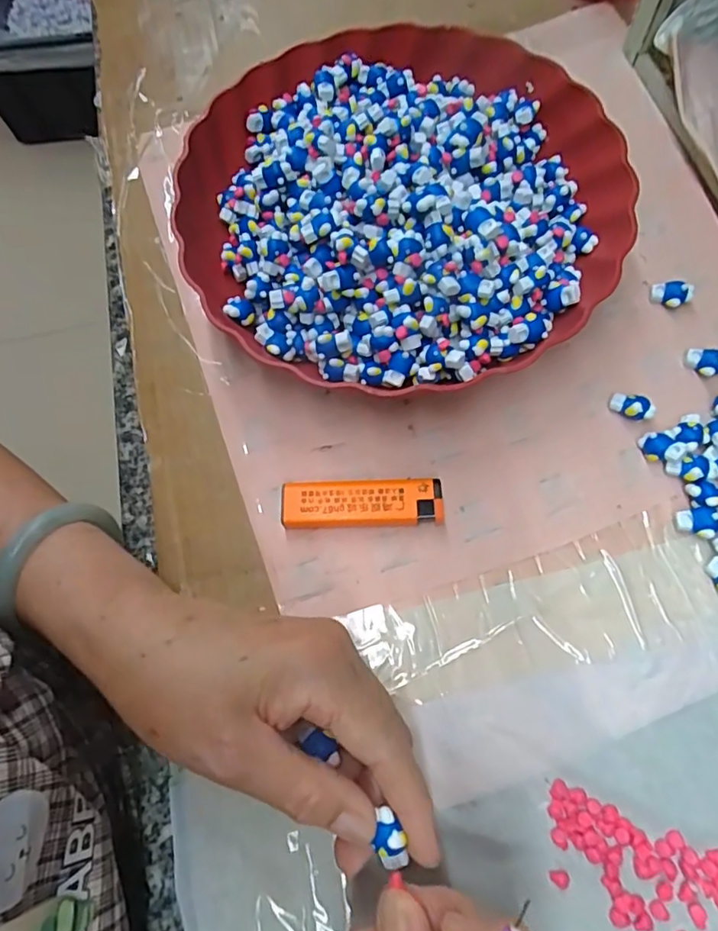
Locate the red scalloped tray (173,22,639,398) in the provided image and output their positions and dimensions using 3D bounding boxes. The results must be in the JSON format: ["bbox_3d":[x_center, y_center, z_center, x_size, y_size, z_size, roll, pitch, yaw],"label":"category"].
[{"bbox_3d":[0.025,-0.153,0.321,0.238,0.061,0.234,10,71,6],"label":"red scalloped tray"}]

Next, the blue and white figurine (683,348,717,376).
[{"bbox_3d":[0.190,-0.057,0.302,0.013,0.013,0.022,-38,73,-10],"label":"blue and white figurine"}]

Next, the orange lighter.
[{"bbox_3d":[0.002,0.020,0.283,0.080,0.014,0.023,-2,70,2],"label":"orange lighter"}]

